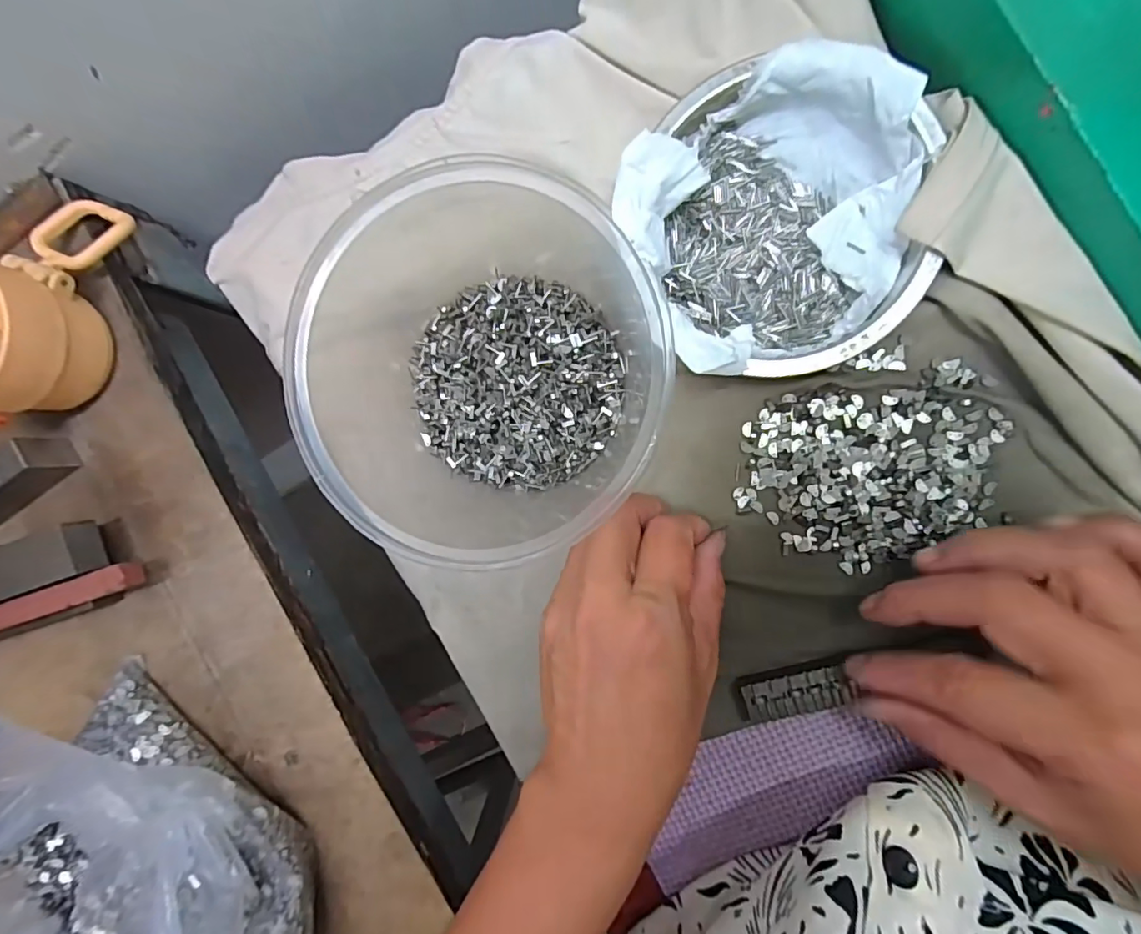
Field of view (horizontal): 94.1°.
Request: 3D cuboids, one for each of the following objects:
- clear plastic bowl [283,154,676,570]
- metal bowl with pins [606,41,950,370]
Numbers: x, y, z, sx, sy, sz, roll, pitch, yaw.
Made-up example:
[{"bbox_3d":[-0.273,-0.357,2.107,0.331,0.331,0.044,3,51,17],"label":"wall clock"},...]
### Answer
[{"bbox_3d":[-0.043,-0.040,0.222,0.159,0.069,0.152,1,93,12],"label":"clear plastic bowl"},{"bbox_3d":[0.083,-0.099,0.214,0.111,0.033,0.117,1,93,10],"label":"metal bowl with pins"}]

